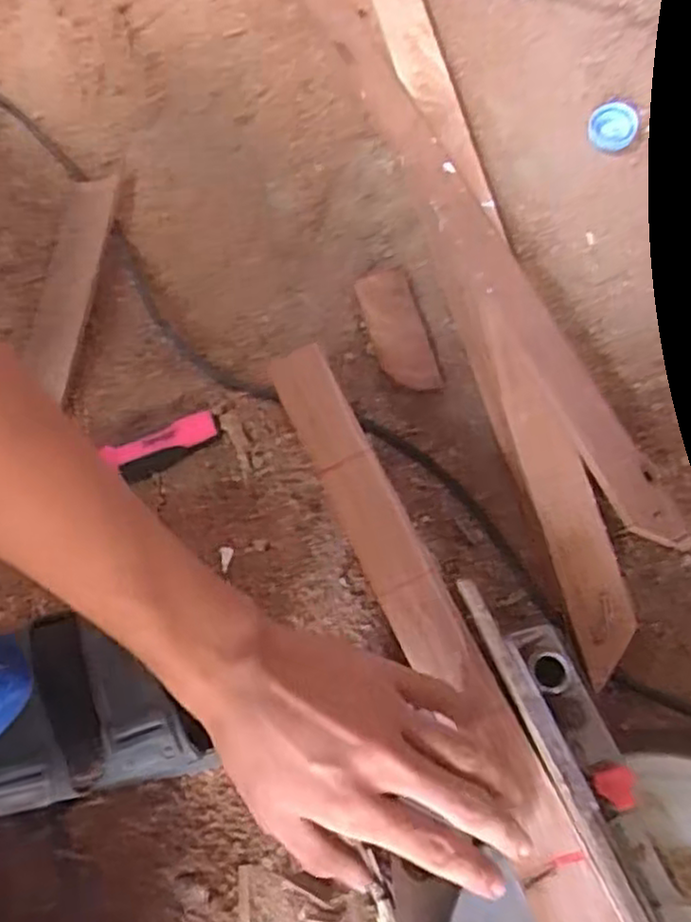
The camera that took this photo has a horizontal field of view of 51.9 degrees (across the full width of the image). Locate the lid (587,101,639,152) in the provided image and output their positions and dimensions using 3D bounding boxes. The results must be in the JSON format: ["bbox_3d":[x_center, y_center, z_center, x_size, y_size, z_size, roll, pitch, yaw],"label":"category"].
[{"bbox_3d":[0.185,-0.230,0.490,0.036,0.011,0.036,0,89,6],"label":"lid"}]

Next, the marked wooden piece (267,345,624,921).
[{"bbox_3d":[0.056,0.110,0.379,0.035,0.022,0.416,-25,70,-8],"label":"marked wooden piece"}]

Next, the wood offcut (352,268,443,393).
[{"bbox_3d":[0.036,-0.089,0.490,0.036,0.012,0.090,-18,70,0],"label":"wood offcut"}]

